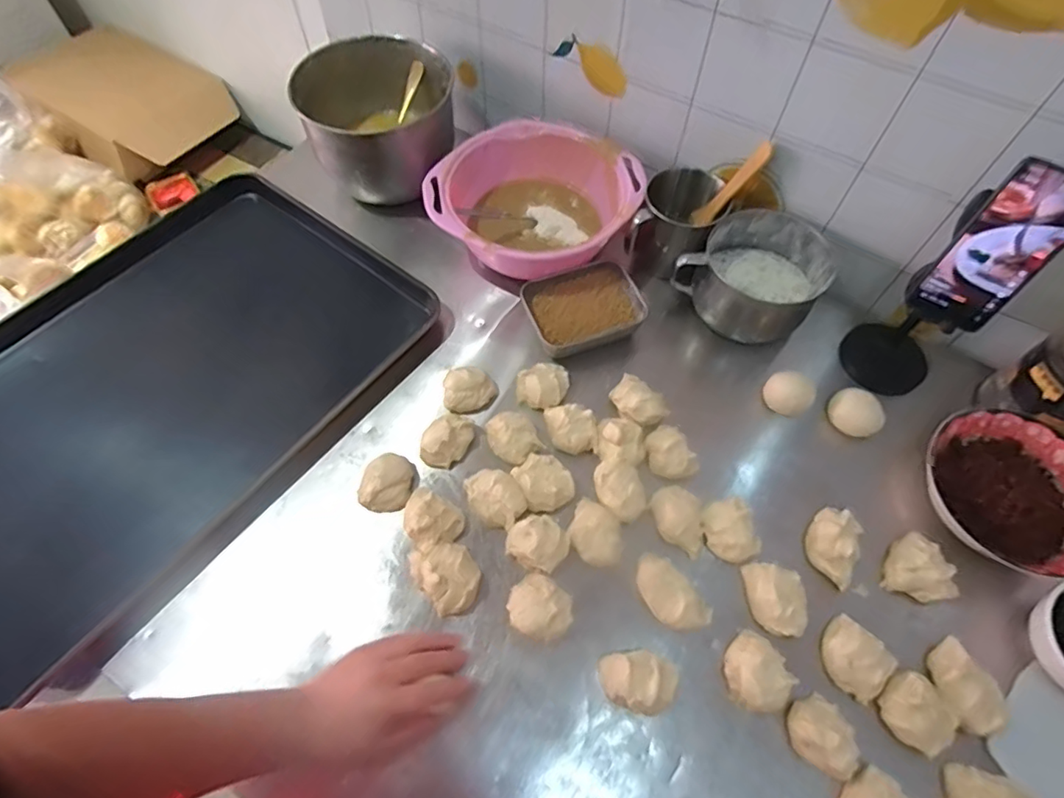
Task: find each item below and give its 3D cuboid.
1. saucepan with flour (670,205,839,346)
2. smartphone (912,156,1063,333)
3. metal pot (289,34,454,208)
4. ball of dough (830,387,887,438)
[{"bbox_3d":[0.273,-0.147,0.688,0.146,0.087,0.148,40,68,18],"label":"saucepan with flour"},{"bbox_3d":[0.449,-0.139,0.540,0.076,0.161,0.008,29,48,13],"label":"smartphone"},{"bbox_3d":[-0.202,-0.374,0.765,0.195,0.121,0.181,1,61,-1],"label":"metal pot"},{"bbox_3d":[0.370,0.019,0.648,0.046,0.040,0.056,-33,67,-18],"label":"ball of dough"}]

